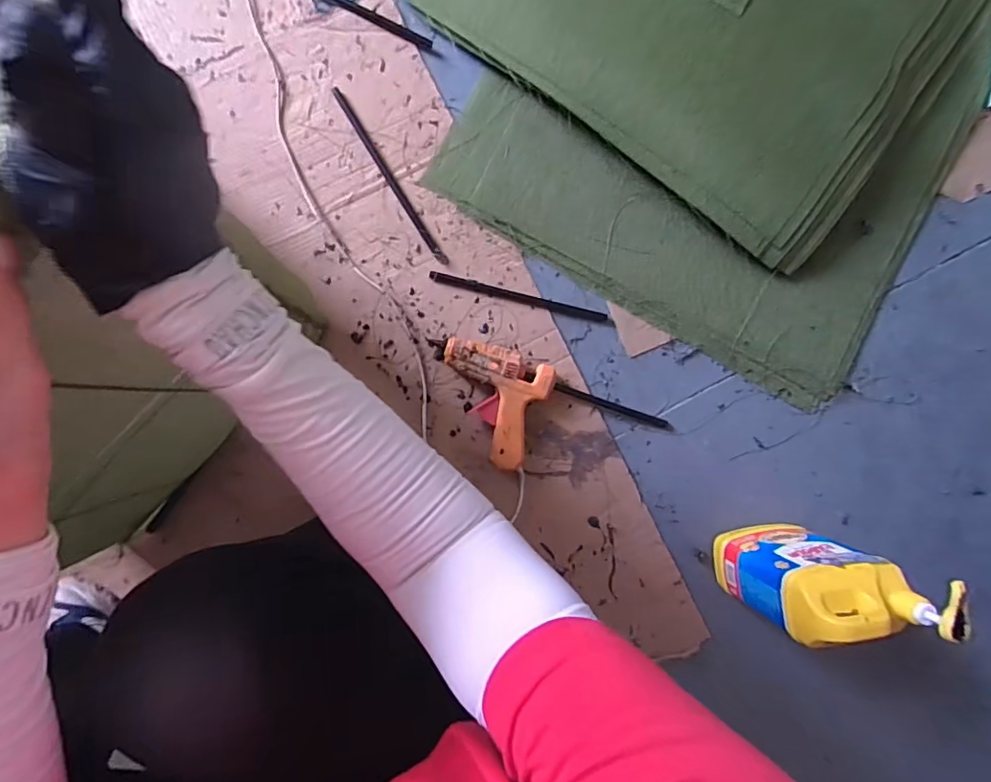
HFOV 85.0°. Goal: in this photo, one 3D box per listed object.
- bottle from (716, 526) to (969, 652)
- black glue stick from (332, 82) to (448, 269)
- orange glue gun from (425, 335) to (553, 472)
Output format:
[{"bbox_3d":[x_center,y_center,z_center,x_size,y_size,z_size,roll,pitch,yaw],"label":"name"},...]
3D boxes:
[{"bbox_3d":[0.416,0.242,0.708,0.147,0.276,0.079,-11,92,-7],"label":"bottle"},{"bbox_3d":[-0.147,-0.299,0.759,0.015,0.006,0.276,-33,94,-5],"label":"black glue stick"},{"bbox_3d":[-0.018,0.013,0.764,0.168,0.041,0.155,20,88,-7],"label":"orange glue gun"}]

